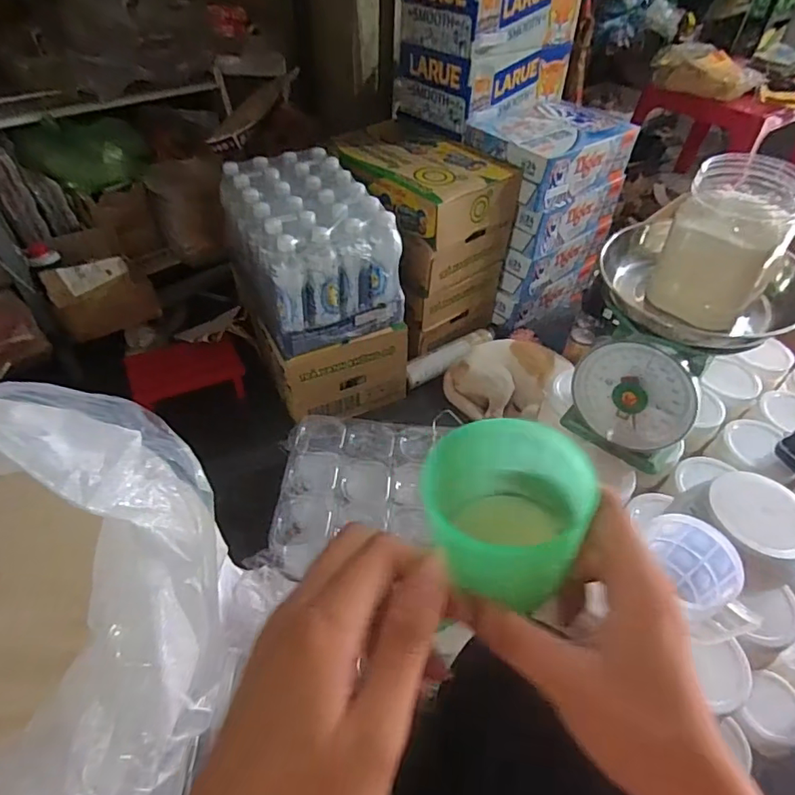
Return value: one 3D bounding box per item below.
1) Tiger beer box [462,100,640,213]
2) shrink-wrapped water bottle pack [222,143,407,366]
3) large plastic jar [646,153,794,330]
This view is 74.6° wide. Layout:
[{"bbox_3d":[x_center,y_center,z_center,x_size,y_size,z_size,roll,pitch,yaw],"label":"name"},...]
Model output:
[{"bbox_3d":[0.375,-0.602,1.273,0.357,0.121,0.243,-29,54,-26],"label":"Tiger beer box"},{"bbox_3d":[-0.190,-0.320,1.087,0.254,0.209,0.407,-20,50,-20],"label":"shrink-wrapped water bottle pack"},{"bbox_3d":[0.315,-0.150,0.499,0.093,0.134,0.093,34,54,27],"label":"large plastic jar"}]

